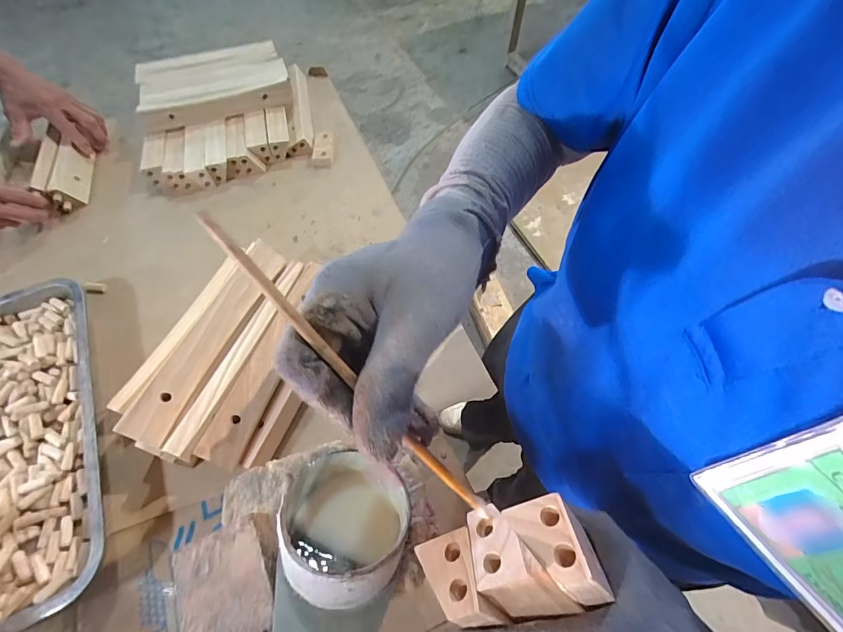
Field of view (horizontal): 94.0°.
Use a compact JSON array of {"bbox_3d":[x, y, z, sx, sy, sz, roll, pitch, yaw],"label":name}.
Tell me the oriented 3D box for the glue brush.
[{"bbox_3d":[-0.018,0.039,0.172,0.010,0.198,0.009,-48,27,-21],"label":"glue brush"}]

